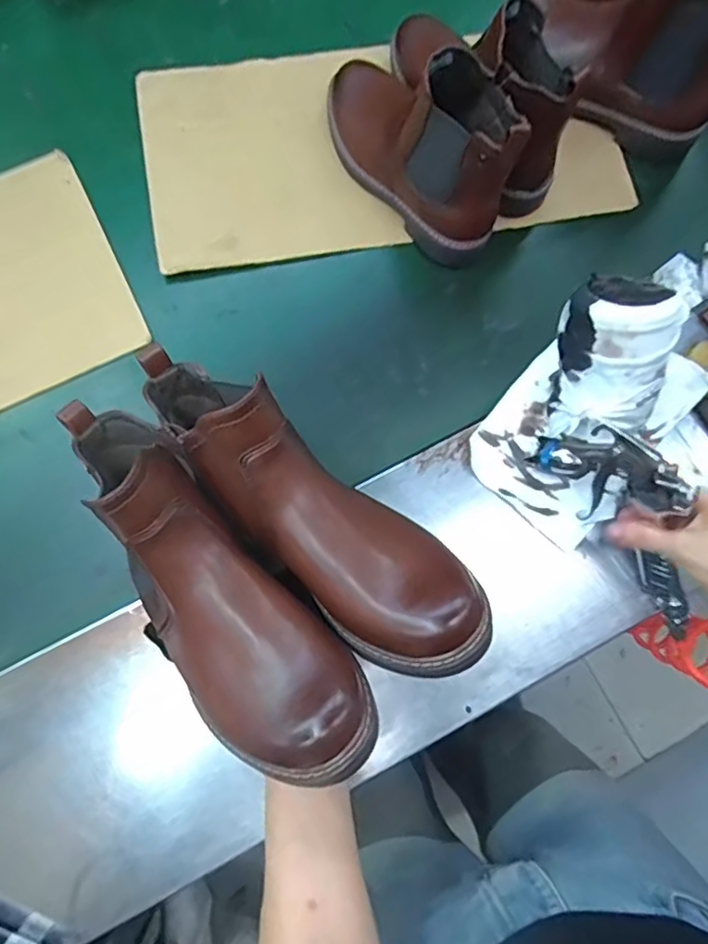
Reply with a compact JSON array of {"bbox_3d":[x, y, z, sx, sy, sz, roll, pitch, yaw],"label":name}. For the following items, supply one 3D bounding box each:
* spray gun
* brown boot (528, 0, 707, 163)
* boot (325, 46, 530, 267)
[{"bbox_3d":[0.245,0.054,0.514,0.063,0.091,0.202,-32,96,-7],"label":"spray gun"},{"bbox_3d":[0.279,-0.439,0.598,0.225,0.141,0.091,40,82,6],"label":"brown boot"},{"bbox_3d":[0.056,-0.330,0.573,0.088,0.150,0.240,-42,83,-7],"label":"boot"}]

